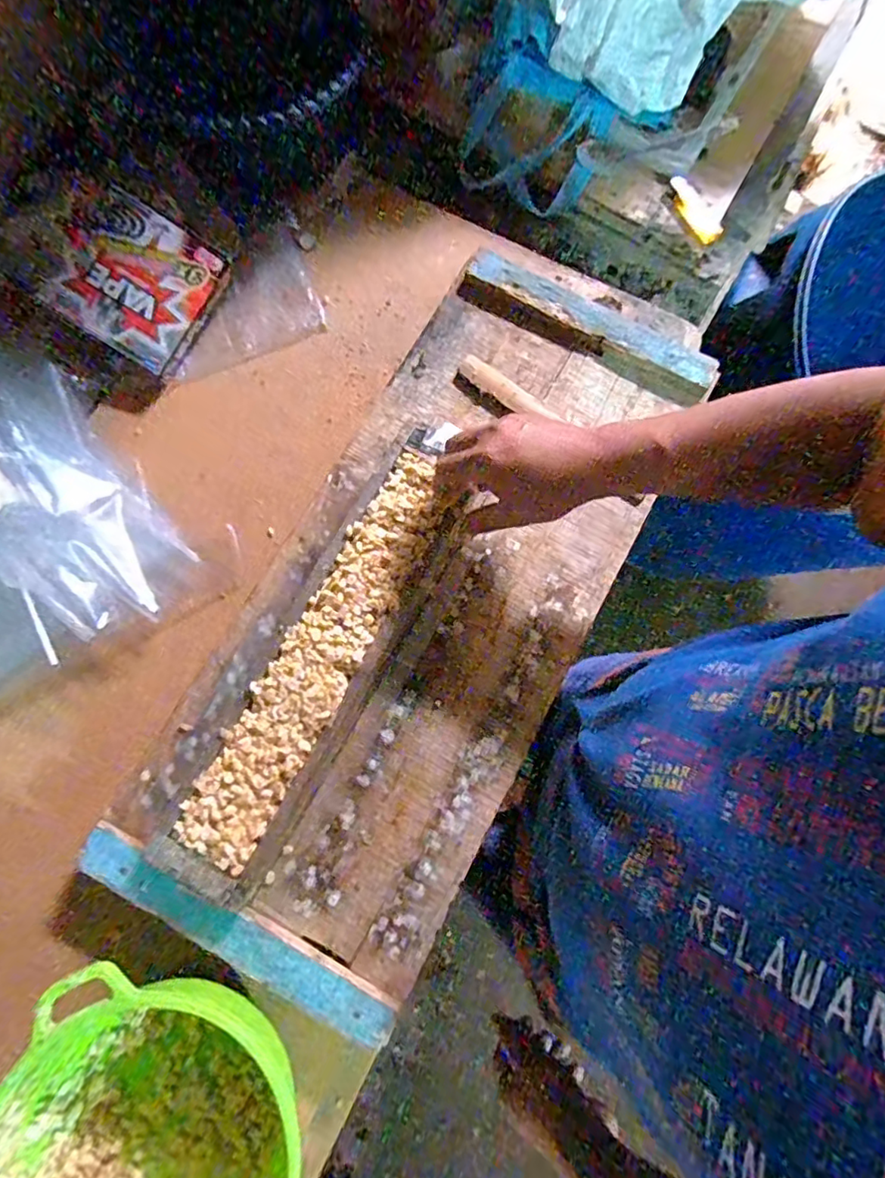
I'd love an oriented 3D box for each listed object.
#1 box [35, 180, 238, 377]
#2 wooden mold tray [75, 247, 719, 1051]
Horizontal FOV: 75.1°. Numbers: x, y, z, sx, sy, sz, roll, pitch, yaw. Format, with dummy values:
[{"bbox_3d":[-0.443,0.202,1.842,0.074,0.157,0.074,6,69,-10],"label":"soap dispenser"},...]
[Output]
[{"bbox_3d":[-0.299,-0.303,0.565,0.132,0.019,0.136,33,87,-9],"label":"box"},{"bbox_3d":[-0.007,-0.005,0.516,0.281,0.047,0.671,26,77,6],"label":"wooden mold tray"}]

